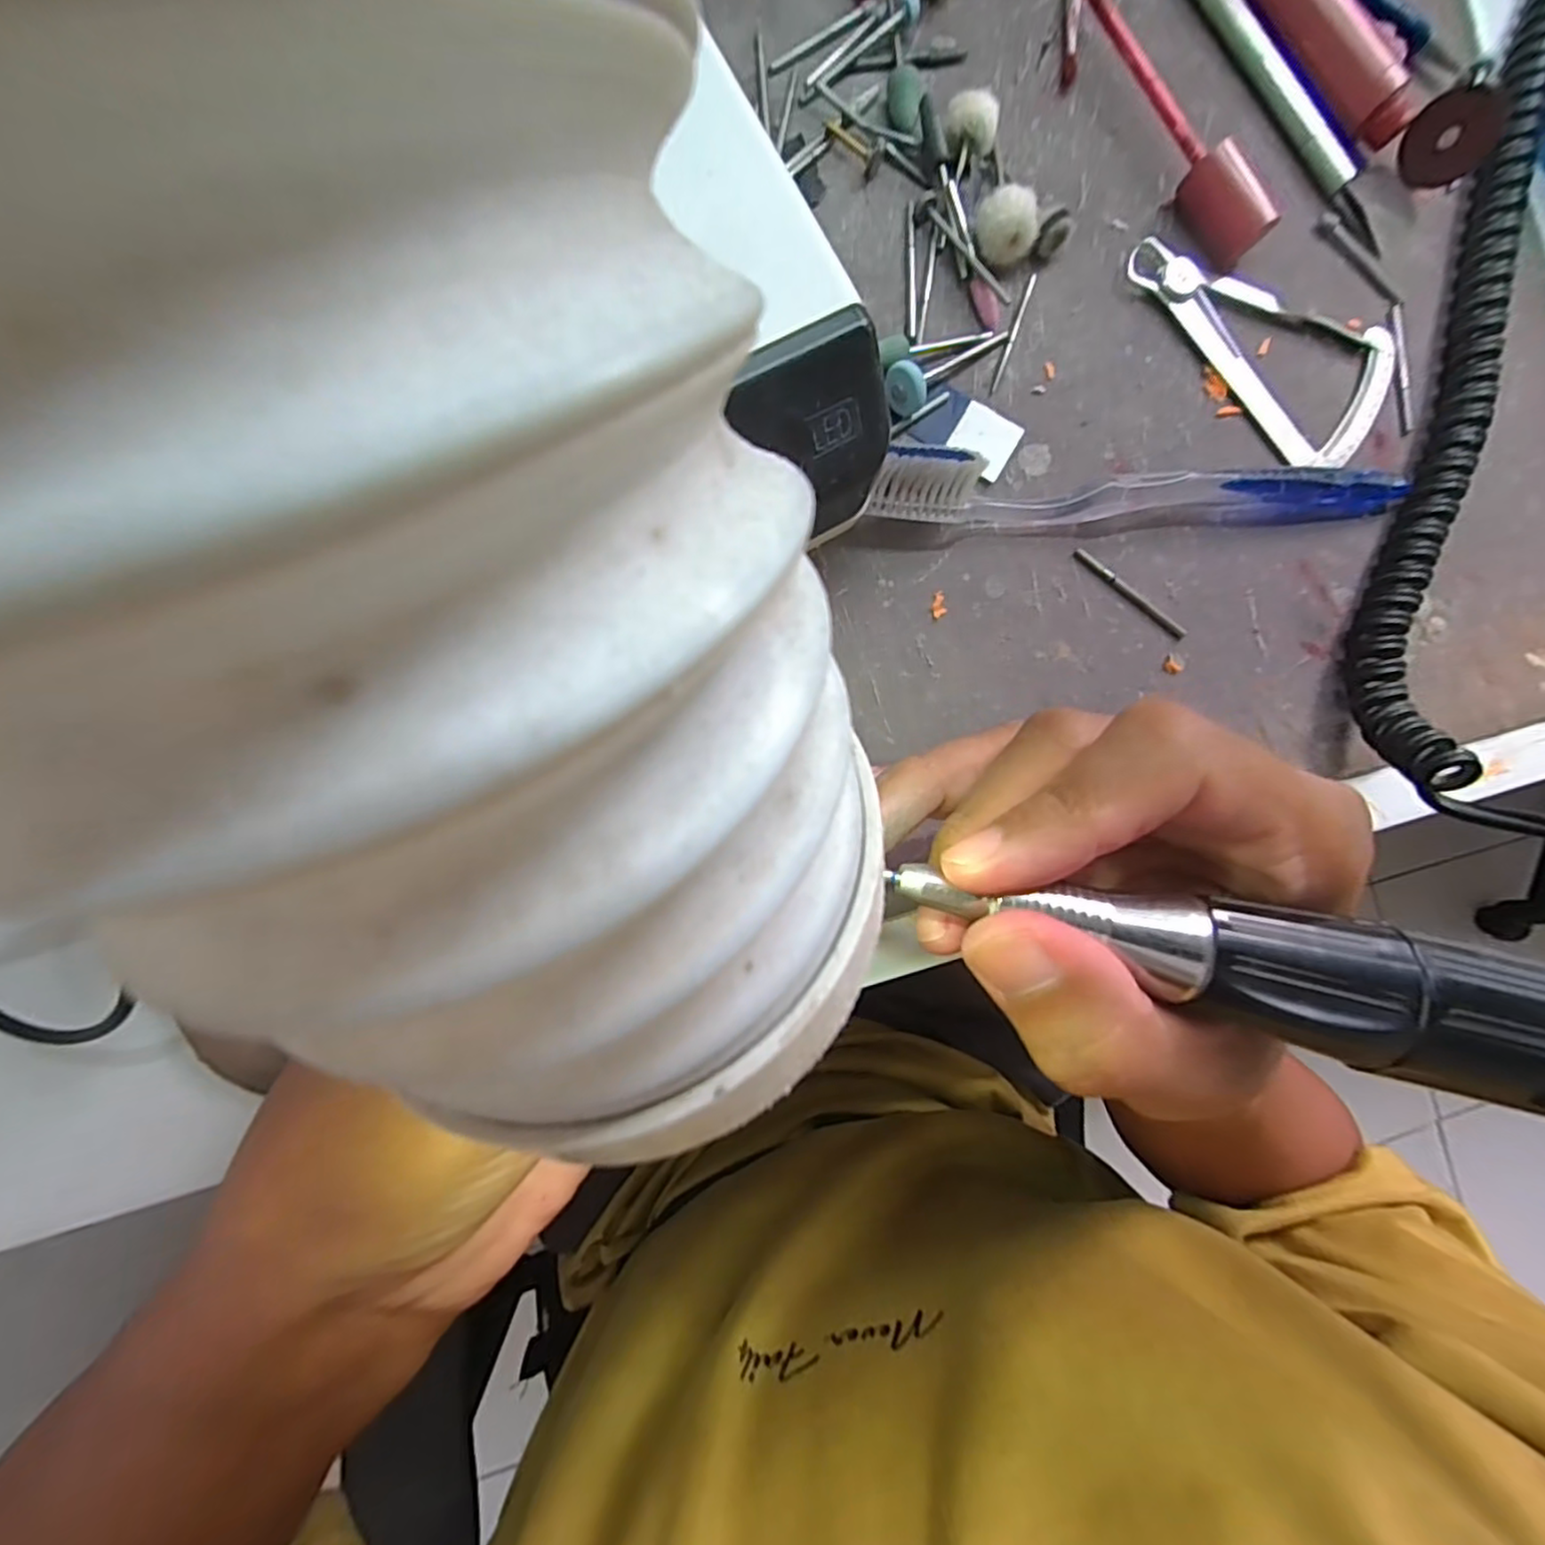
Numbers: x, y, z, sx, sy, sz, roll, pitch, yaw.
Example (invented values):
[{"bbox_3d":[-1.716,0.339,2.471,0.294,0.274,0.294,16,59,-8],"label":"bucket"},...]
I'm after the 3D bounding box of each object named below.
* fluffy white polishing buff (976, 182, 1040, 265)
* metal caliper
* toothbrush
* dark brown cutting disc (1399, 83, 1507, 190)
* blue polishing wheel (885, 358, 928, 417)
[{"bbox_3d":[0.071,-0.165,0.203,0.016,0.016,0.015,-15,89,-8],"label":"fluffy white polishing buff"},{"bbox_3d":[0.167,-0.149,0.220,0.057,0.006,0.095,-42,92,-7],"label":"metal caliper"},{"bbox_3d":[0.118,-0.086,0.202,0.177,0.023,0.022,-2,87,-7],"label":"toothbrush"},{"bbox_3d":[0.226,-0.212,0.222,0.004,0.024,0.025,-45,116,-19],"label":"dark brown cutting disc"},{"bbox_3d":[0.039,-0.113,0.196,0.013,0.014,0.004,35,60,5],"label":"blue polishing wheel"}]

